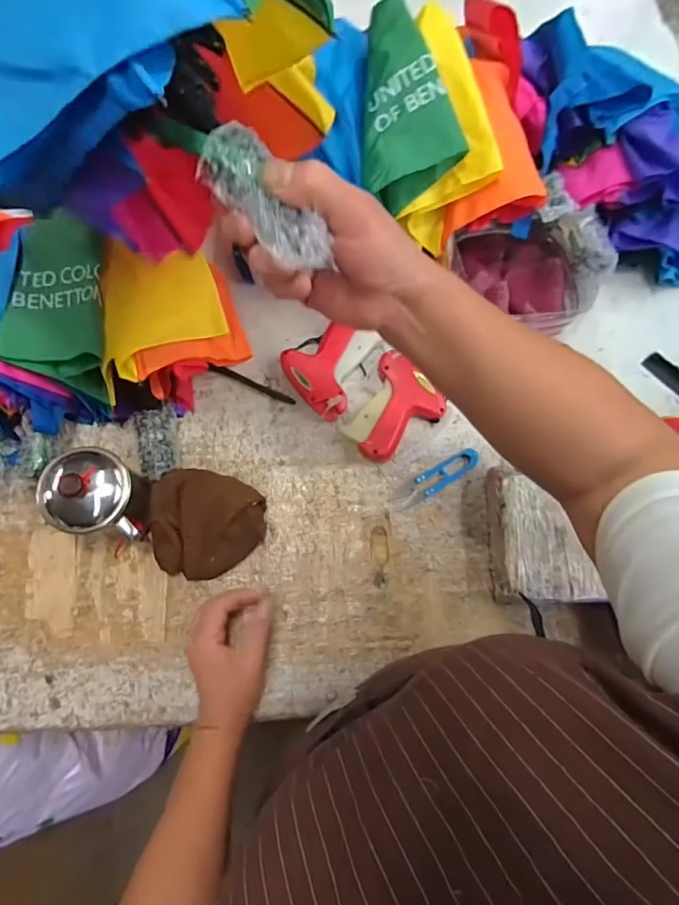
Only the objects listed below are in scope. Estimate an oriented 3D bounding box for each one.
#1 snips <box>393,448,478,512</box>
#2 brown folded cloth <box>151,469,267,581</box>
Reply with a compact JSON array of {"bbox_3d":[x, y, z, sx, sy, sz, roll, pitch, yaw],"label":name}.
[{"bbox_3d":[0.111,0.030,0.540,0.110,0.005,0.026,-30,78,-9],"label":"snips"},{"bbox_3d":[-0.140,0.077,0.492,0.113,0.046,0.103,14,75,2],"label":"brown folded cloth"}]

